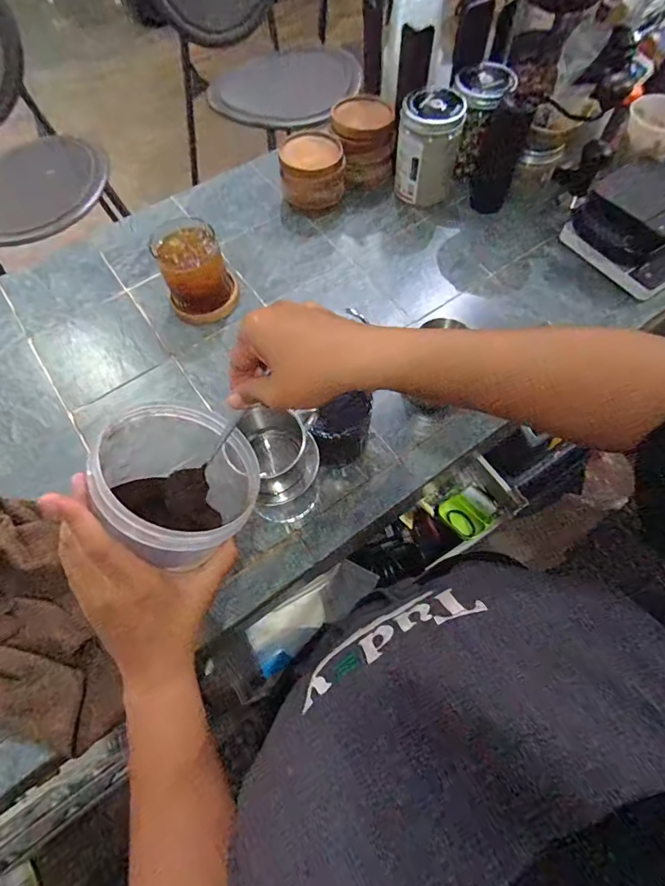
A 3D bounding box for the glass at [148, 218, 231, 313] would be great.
[{"bbox_3d":[-0.181,-0.223,0.605,0.080,0.106,0.084,-28,67,-11],"label":"glass"}]

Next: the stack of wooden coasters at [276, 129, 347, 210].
[{"bbox_3d":[-0.029,-0.411,0.689,0.094,0.069,0.085,-6,65,-1],"label":"stack of wooden coasters"}]

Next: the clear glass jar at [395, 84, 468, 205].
[{"bbox_3d":[0.141,-0.433,0.674,0.087,0.126,0.085,8,65,5],"label":"clear glass jar"}]

